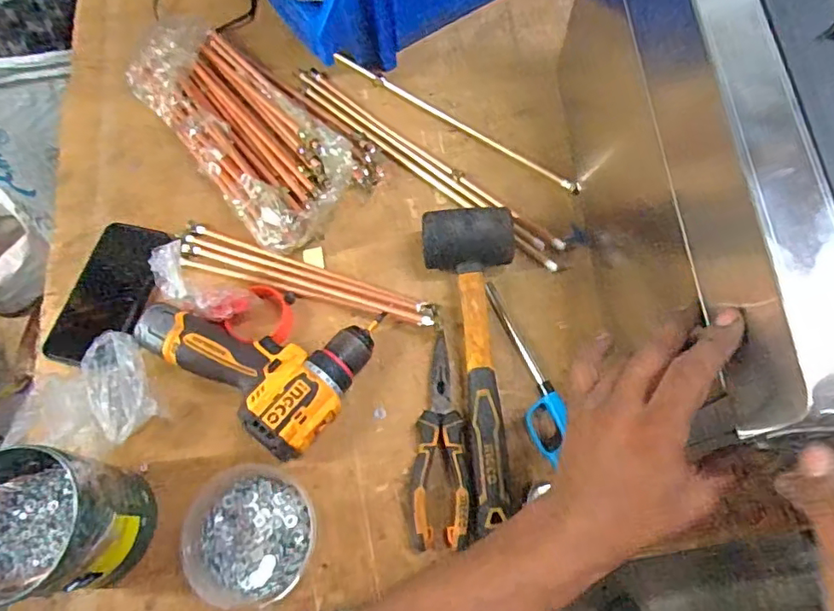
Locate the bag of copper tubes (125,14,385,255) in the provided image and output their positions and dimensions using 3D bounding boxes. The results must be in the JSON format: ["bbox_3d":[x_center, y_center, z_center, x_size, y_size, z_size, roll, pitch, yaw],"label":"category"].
[{"bbox_3d":[-0.209,-0.233,0.670,0.172,0.050,0.377,-38,71,-13],"label":"bag of copper tubes"}]

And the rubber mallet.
[{"bbox_3d":[0.064,0.047,0.527,0.097,0.057,0.313,-5,67,0],"label":"rubber mallet"}]

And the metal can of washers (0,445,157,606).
[{"bbox_3d":[-0.299,0.181,0.457,0.110,0.123,0.106,2,67,3],"label":"metal can of washers"}]

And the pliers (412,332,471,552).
[{"bbox_3d":[0.024,0.127,0.528,0.050,0.023,0.194,0,67,2],"label":"pliers"}]

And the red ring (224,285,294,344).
[{"bbox_3d":[-0.160,0.010,0.572,0.062,0.027,0.065,-1,67,2],"label":"red ring"}]

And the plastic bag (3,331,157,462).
[{"bbox_3d":[-0.315,0.084,0.522,0.110,0.054,0.109,-14,68,-4],"label":"plastic bag"}]

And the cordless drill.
[{"bbox_3d":[-0.159,0.039,0.550,0.206,0.058,0.148,28,71,13],"label":"cordless drill"}]

